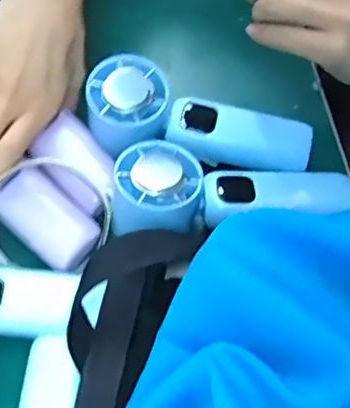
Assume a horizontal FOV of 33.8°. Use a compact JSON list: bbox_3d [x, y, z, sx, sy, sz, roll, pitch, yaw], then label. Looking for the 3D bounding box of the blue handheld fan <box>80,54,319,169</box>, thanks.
[{"bbox_3d":[0.015,-0.049,0.397,0.154,0.043,0.059,16,64,-4],"label":"blue handheld fan"}]

